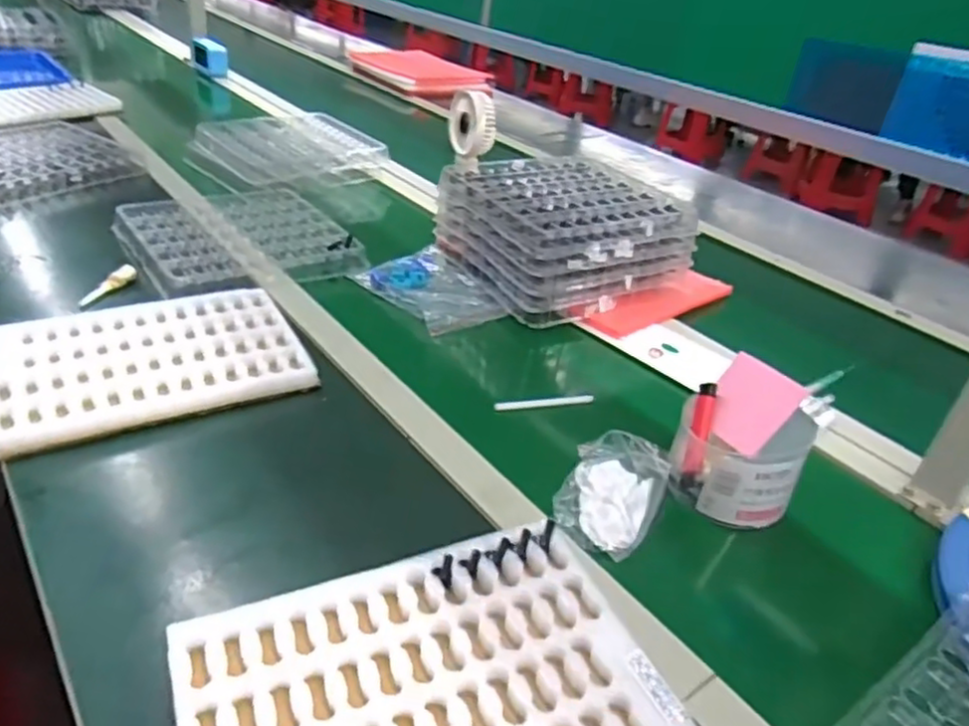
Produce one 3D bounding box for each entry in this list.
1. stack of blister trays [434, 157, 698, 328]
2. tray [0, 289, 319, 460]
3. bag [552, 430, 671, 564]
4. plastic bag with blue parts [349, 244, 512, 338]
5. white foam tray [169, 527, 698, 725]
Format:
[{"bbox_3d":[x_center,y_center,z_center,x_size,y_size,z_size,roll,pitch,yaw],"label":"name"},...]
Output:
[{"bbox_3d":[0.099,-0.182,0.962,0.255,0.110,0.276,-15,39,-30],"label":"stack of blister trays"},{"bbox_3d":[-0.331,-0.002,0.700,0.273,0.028,0.190,-13,38,-28],"label":"tray"},{"bbox_3d":[0.109,0.105,0.594,0.078,0.033,0.123,18,34,17],"label":"bag"},{"bbox_3d":[-0.066,-0.096,0.904,0.127,0.034,0.182,-19,41,-34],"label":"plastic bag with blue parts"},{"bbox_3d":[-0.031,0.204,0.427,0.275,0.035,0.192,-10,36,-25],"label":"white foam tray"}]

